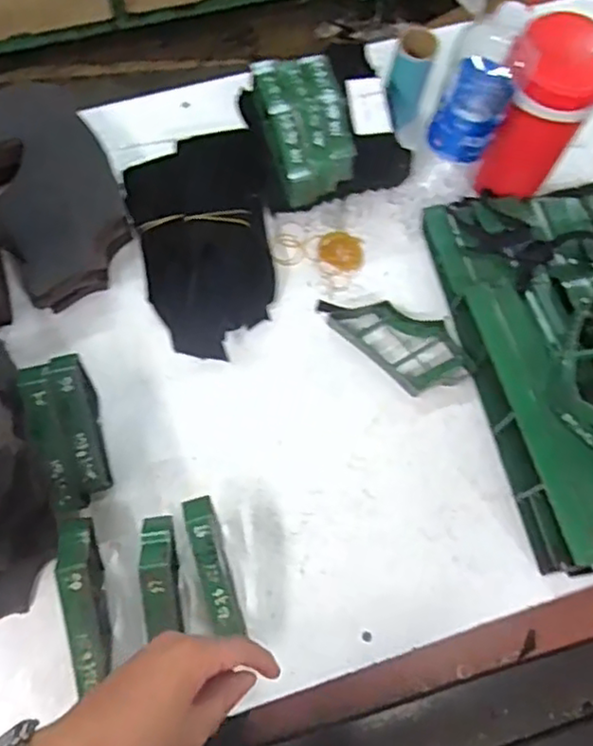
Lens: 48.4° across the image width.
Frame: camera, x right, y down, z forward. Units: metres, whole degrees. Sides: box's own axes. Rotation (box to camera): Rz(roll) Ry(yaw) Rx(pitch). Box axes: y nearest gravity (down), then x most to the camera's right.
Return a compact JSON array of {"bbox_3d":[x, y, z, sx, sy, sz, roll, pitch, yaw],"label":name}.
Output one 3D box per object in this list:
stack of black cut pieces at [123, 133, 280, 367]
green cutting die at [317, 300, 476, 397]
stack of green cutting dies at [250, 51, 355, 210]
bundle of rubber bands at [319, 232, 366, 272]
[{"bbox_3d":[-0.113,-0.169,0.862,0.185,0.080,0.286,-13,73,-6],"label":"stack of black cut pieces"},{"bbox_3d":[0.132,-0.051,0.855,0.203,0.029,0.092,41,75,11],"label":"green cutting die"},{"bbox_3d":[0.012,-0.319,0.852,0.104,0.061,0.185,-14,73,-6],"label":"stack of green cutting dies"},{"bbox_3d":[0.063,-0.170,0.914,0.063,0.013,0.053,17,72,4],"label":"bundle of rubber bands"}]

